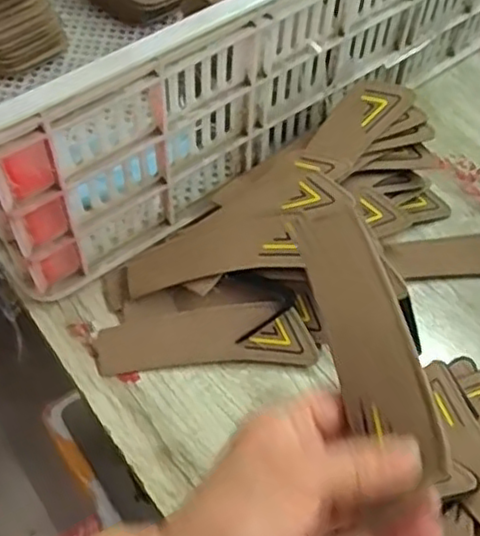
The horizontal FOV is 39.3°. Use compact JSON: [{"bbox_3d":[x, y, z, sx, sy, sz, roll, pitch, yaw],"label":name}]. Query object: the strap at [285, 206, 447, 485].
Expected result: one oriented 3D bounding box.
[{"bbox_3d":[0.061,0.028,0.330,0.042,0.011,0.153,-34,54,26],"label":"strap"}]

